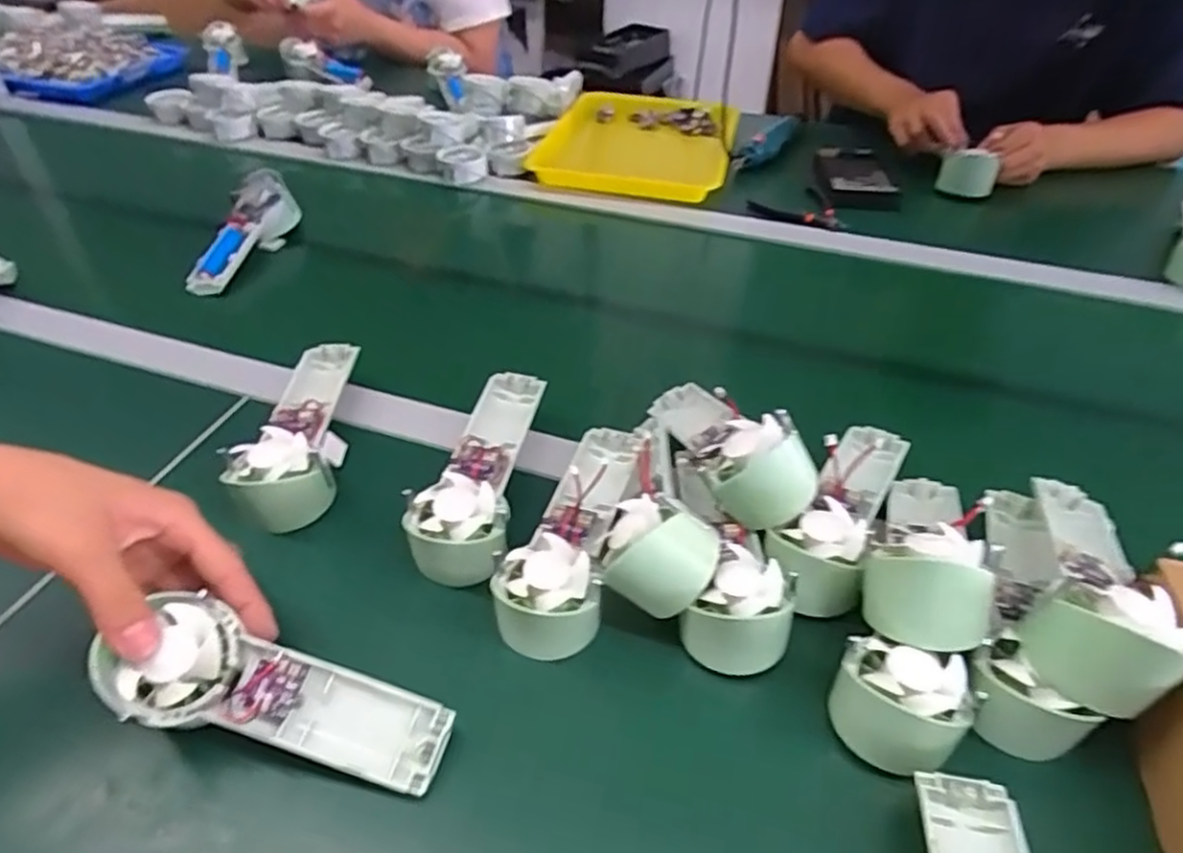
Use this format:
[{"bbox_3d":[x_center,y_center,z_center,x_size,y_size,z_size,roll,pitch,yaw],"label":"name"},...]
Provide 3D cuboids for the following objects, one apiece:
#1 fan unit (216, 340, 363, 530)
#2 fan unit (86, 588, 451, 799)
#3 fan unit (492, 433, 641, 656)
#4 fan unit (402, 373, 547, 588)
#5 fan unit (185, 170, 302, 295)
[{"bbox_3d":[-0.220,0.001,0.529,0.063,0.051,0.174,0,42,-3],"label":"fan unit"},{"bbox_3d":[-0.159,0.138,0.360,0.171,0.031,0.054,20,43,-4],"label":"fan unit"},{"bbox_3d":[-0.015,0.061,0.458,0.067,0.045,0.178,10,42,8],"label":"fan unit"},{"bbox_3d":[-0.080,0.033,0.494,0.065,0.053,0.178,5,42,3],"label":"fan unit"},{"bbox_3d":[-0.380,-0.214,0.766,0.060,0.060,0.188,3,42,1],"label":"fan unit"}]

